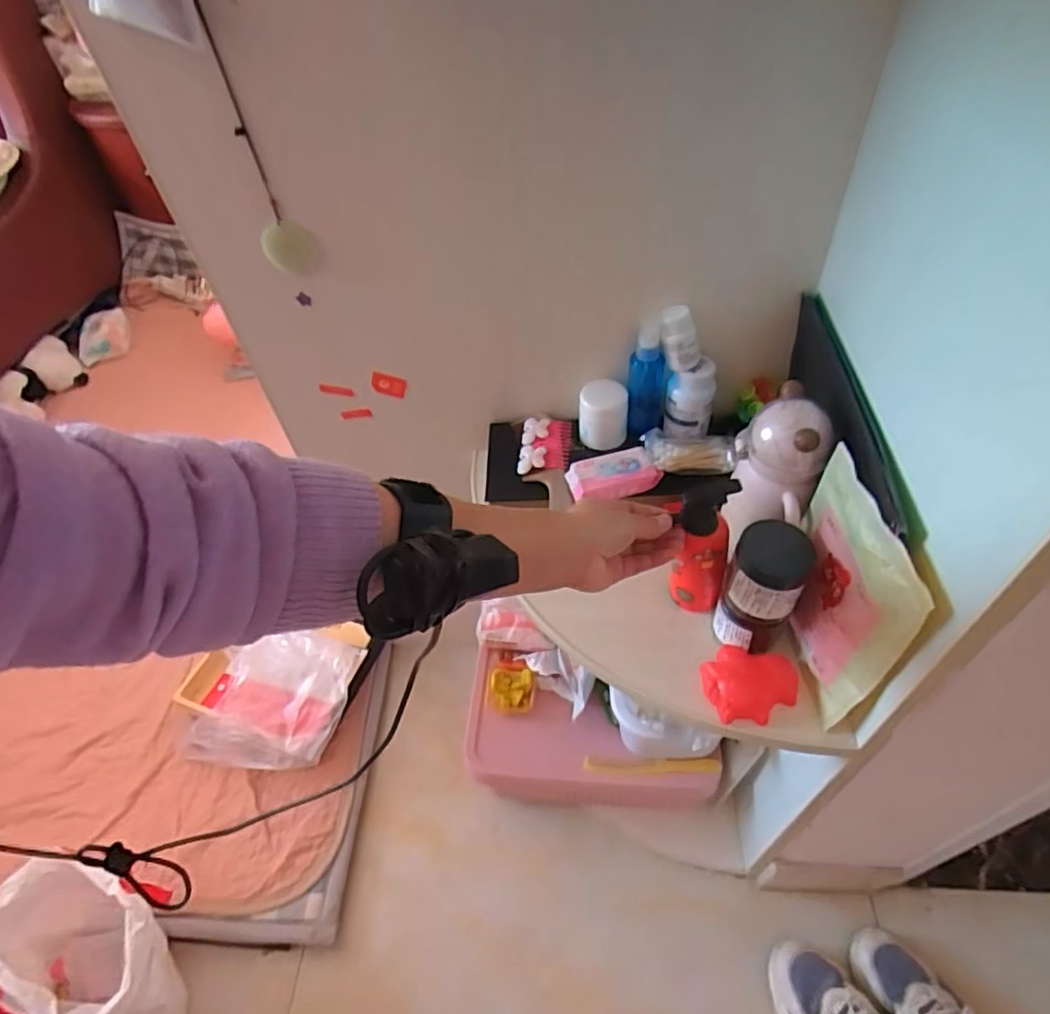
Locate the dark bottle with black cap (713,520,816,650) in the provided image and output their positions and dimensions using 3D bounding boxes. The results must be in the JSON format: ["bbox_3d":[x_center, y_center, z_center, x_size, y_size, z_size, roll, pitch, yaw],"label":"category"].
[{"bbox_3d":[0.206,0.072,0.544,0.056,0.116,0.064,26,57,26],"label":"dark bottle with black cap"}]

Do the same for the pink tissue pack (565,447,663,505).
[{"bbox_3d":[0.091,-0.033,0.651,0.091,0.019,0.050,-11,49,-3],"label":"pink tissue pack"}]

